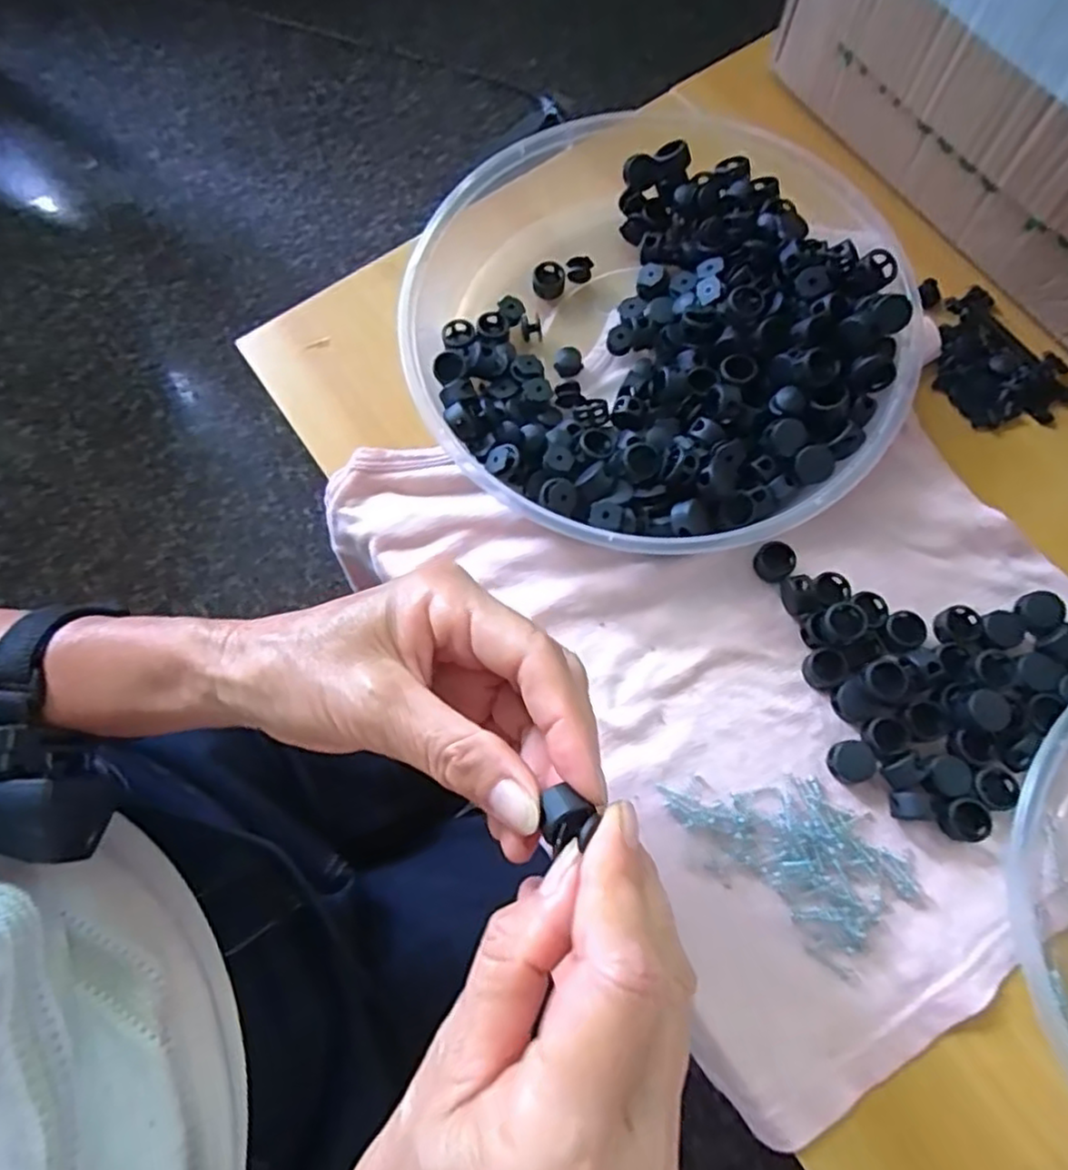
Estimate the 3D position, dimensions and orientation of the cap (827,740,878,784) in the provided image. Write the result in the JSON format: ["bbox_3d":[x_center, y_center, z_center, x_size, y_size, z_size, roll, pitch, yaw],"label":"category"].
[{"bbox_3d":[0.132,0.073,0.284,0.019,0.005,0.017,2,74,3],"label":"cap"}]

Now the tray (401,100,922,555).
[{"bbox_3d":[0.057,-0.133,0.338,0.224,0.044,0.247,1,74,2],"label":"tray"}]

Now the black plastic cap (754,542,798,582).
[{"bbox_3d":[0.110,-0.010,0.312,0.017,0.006,0.017,-1,74,2],"label":"black plastic cap"}]

